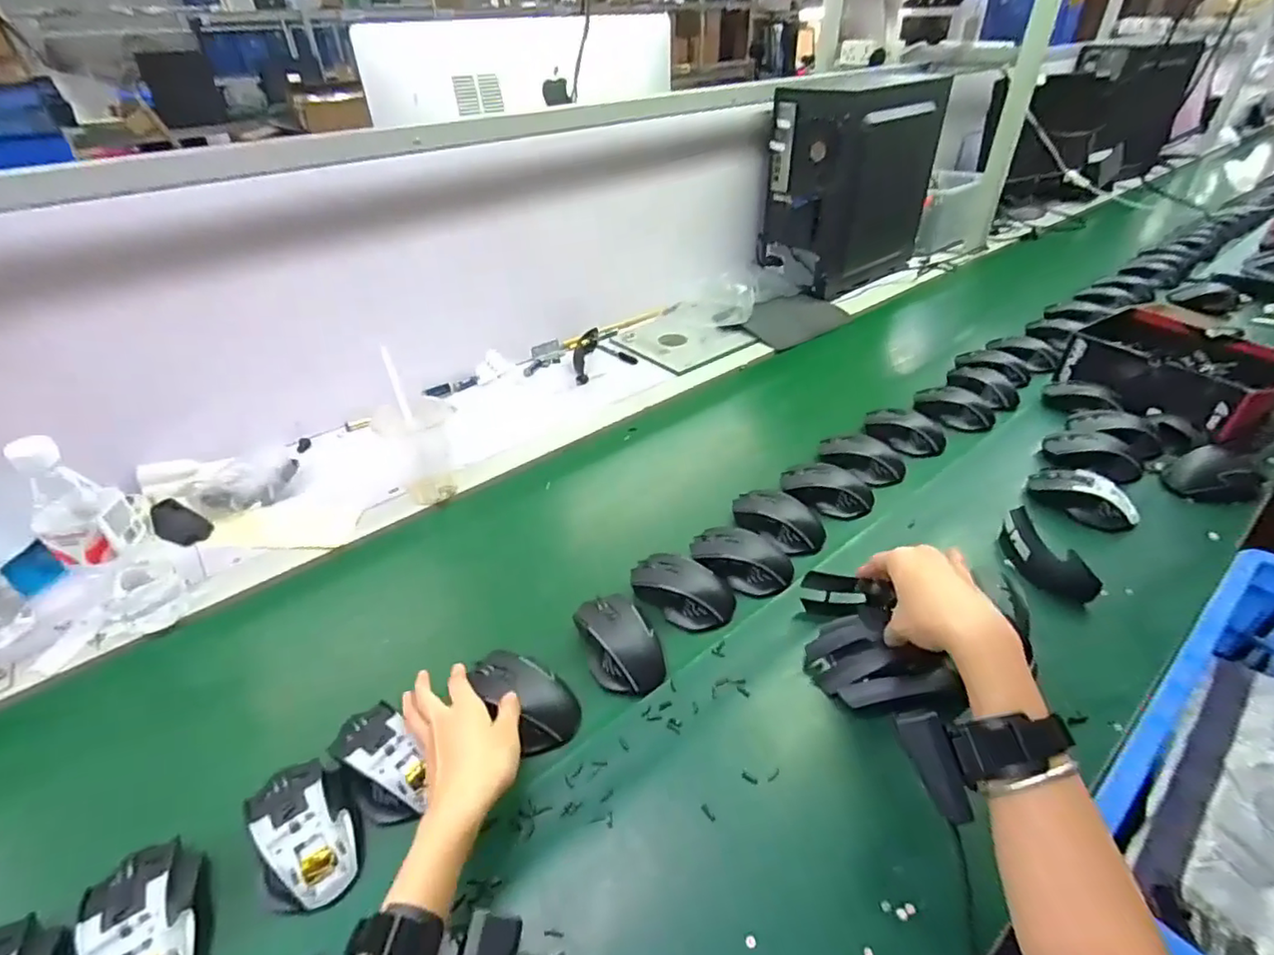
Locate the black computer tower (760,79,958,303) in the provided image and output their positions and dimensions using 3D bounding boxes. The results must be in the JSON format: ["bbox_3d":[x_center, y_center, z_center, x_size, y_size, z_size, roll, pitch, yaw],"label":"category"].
[{"bbox_3d":[0.458,-0.635,1.302,0.348,0.367,0.205,-31,47,-30],"label":"black computer tower"}]

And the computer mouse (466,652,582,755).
[{"bbox_3d":[-0.102,0.198,0.552,0.065,0.041,0.107,-31,49,-30],"label":"computer mouse"}]

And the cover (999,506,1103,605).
[{"bbox_3d":[0.447,0.088,0.661,0.038,0.046,0.119,-16,42,-16],"label":"cover"}]

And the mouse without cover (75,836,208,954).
[{"bbox_3d":[-0.346,0.315,0.416,0.065,0.028,0.109,-20,44,-21],"label":"mouse without cover"}]

